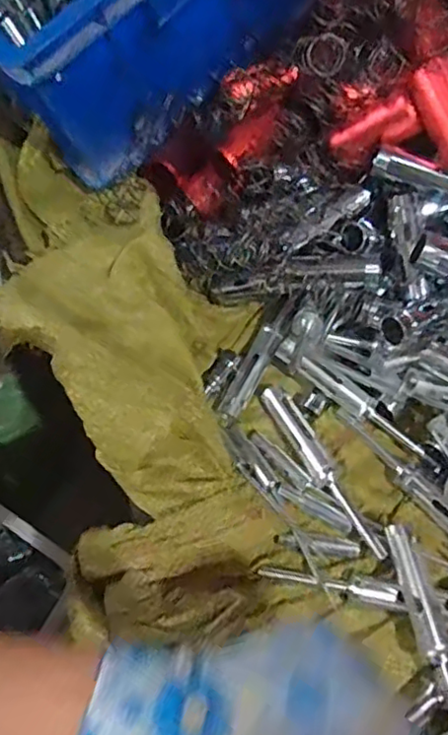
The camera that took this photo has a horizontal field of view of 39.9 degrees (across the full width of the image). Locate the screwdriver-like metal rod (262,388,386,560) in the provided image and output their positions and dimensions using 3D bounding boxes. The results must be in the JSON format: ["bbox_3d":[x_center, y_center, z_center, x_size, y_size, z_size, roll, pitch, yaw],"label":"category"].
[{"bbox_3d":[0.063,0.064,0.399,0.019,0.015,0.128,-25,65,-12],"label":"screwdriver-like metal rod"}]

